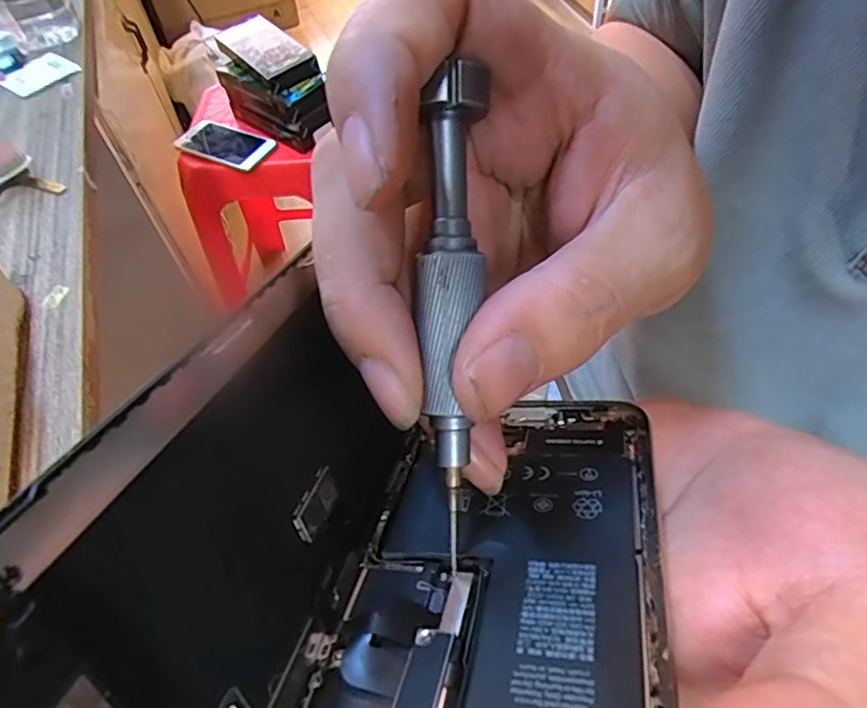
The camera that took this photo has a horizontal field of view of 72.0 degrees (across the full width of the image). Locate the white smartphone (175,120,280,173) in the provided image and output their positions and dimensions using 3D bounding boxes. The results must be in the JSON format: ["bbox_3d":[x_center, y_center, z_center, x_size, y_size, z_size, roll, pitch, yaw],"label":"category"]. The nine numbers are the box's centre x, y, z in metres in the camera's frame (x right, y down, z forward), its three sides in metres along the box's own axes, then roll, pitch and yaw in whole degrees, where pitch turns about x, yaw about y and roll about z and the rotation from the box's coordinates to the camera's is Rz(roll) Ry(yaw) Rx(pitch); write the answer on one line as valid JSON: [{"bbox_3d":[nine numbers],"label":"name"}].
[{"bbox_3d":[-0.329,-0.332,0.939,0.160,0.013,0.075,23,61,21],"label":"white smartphone"}]

